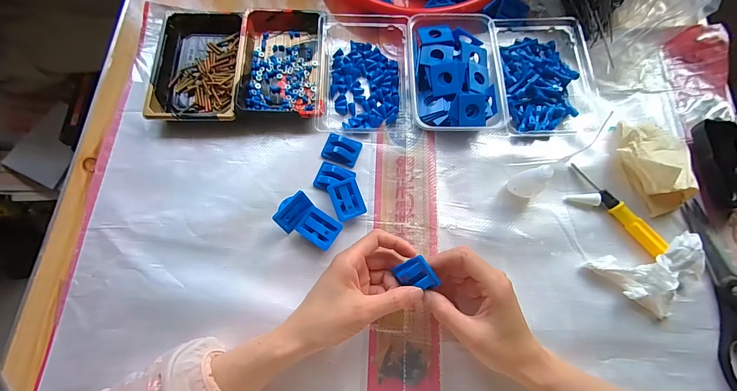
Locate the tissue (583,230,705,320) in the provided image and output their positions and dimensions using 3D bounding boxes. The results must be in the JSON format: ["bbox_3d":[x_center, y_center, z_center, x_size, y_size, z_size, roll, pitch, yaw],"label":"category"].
[{"bbox_3d":[0.306,0.089,0.343,0.107,0.034,0.072,-17,74,-7],"label":"tissue"}]

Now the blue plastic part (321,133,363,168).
[{"bbox_3d":[-0.033,-0.057,0.396,0.044,0.007,0.033,18,73,3],"label":"blue plastic part"}]

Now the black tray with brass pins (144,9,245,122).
[{"bbox_3d":[-0.221,-0.171,0.419,0.109,0.022,0.163,0,73,-2],"label":"black tray with brass pins"}]

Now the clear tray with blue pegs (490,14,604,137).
[{"bbox_3d":[0.229,-0.167,0.420,0.134,0.032,0.183,-1,73,-2],"label":"clear tray with blue pegs"}]

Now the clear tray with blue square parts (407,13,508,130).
[{"bbox_3d":[0.108,-0.156,0.414,0.110,0.033,0.157,-1,73,-2],"label":"clear tray with blue square parts"}]

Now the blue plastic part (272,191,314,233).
[{"bbox_3d":[-0.086,0.018,0.366,0.044,0.034,0.012,-44,46,-9],"label":"blue plastic part"}]

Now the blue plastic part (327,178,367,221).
[{"bbox_3d":[-0.025,0.006,0.377,0.034,0.016,0.045,-20,75,-8],"label":"blue plastic part"}]

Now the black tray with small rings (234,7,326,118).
[{"bbox_3d":[-0.112,-0.176,0.420,0.107,0.026,0.160,-1,73,-2],"label":"black tray with small rings"}]

